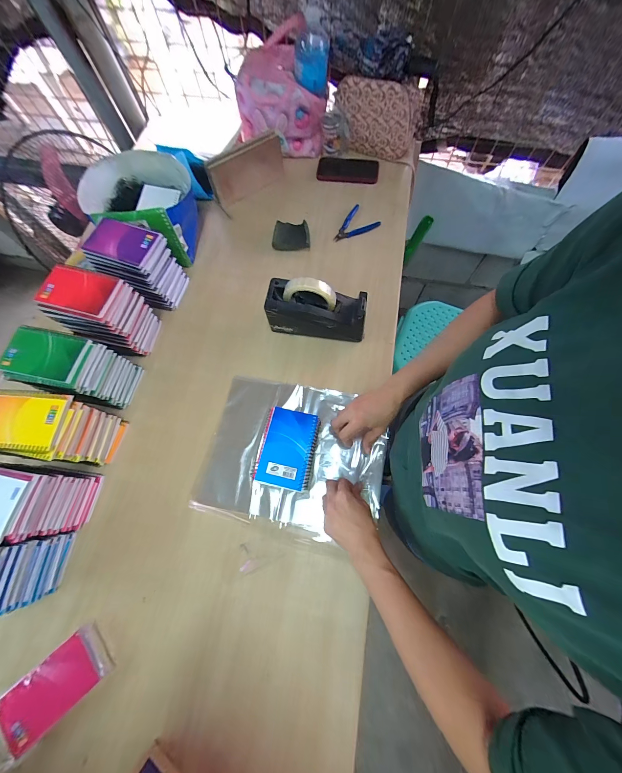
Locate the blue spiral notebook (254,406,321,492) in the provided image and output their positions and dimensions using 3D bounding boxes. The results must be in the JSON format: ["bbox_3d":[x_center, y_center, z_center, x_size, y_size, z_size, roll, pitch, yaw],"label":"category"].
[{"bbox_3d":[-0.039,0.110,0.508,0.089,0.010,0.133,11,72,5],"label":"blue spiral notebook"}]

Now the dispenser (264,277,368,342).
[{"bbox_3d":[0.012,-0.170,0.596,0.208,0.114,0.075,10,72,5],"label":"dispenser"}]

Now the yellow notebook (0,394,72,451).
[{"bbox_3d":[-0.476,0.058,0.465,0.135,0.014,0.084,5,72,3],"label":"yellow notebook"}]

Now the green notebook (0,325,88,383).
[{"bbox_3d":[-0.467,-0.059,0.494,0.135,0.009,0.087,11,72,5],"label":"green notebook"}]

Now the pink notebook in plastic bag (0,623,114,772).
[{"bbox_3d":[-0.430,0.495,0.447,0.215,0.024,0.088,-41,77,-10],"label":"pink notebook in plastic bag"}]

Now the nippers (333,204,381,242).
[{"bbox_3d":[0.126,-0.421,0.750,0.086,0.022,0.126,30,75,11],"label":"nippers"}]

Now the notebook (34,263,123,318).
[{"bbox_3d":[-0.428,-0.176,0.527,0.137,0.018,0.085,15,72,7],"label":"notebook"}]

